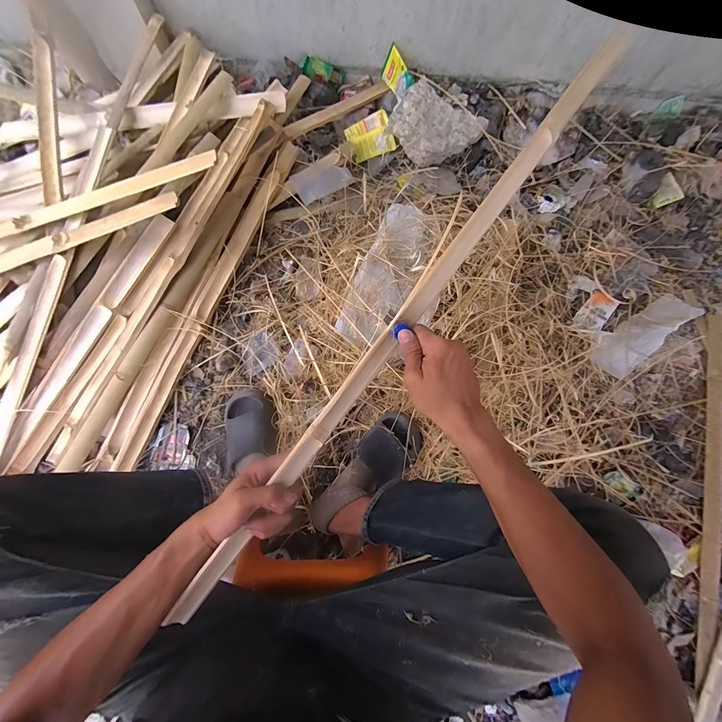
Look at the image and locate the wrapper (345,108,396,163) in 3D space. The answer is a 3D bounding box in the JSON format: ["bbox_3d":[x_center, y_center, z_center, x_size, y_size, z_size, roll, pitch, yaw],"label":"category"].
[{"bbox_3d":[0.026,-0.621,0.848,0.120,0.020,0.098,-21,108,6],"label":"wrapper"}]

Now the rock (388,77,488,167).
[{"bbox_3d":[0.200,-0.617,0.803,0.229,0.074,0.151,25,78,4],"label":"rock"}]

